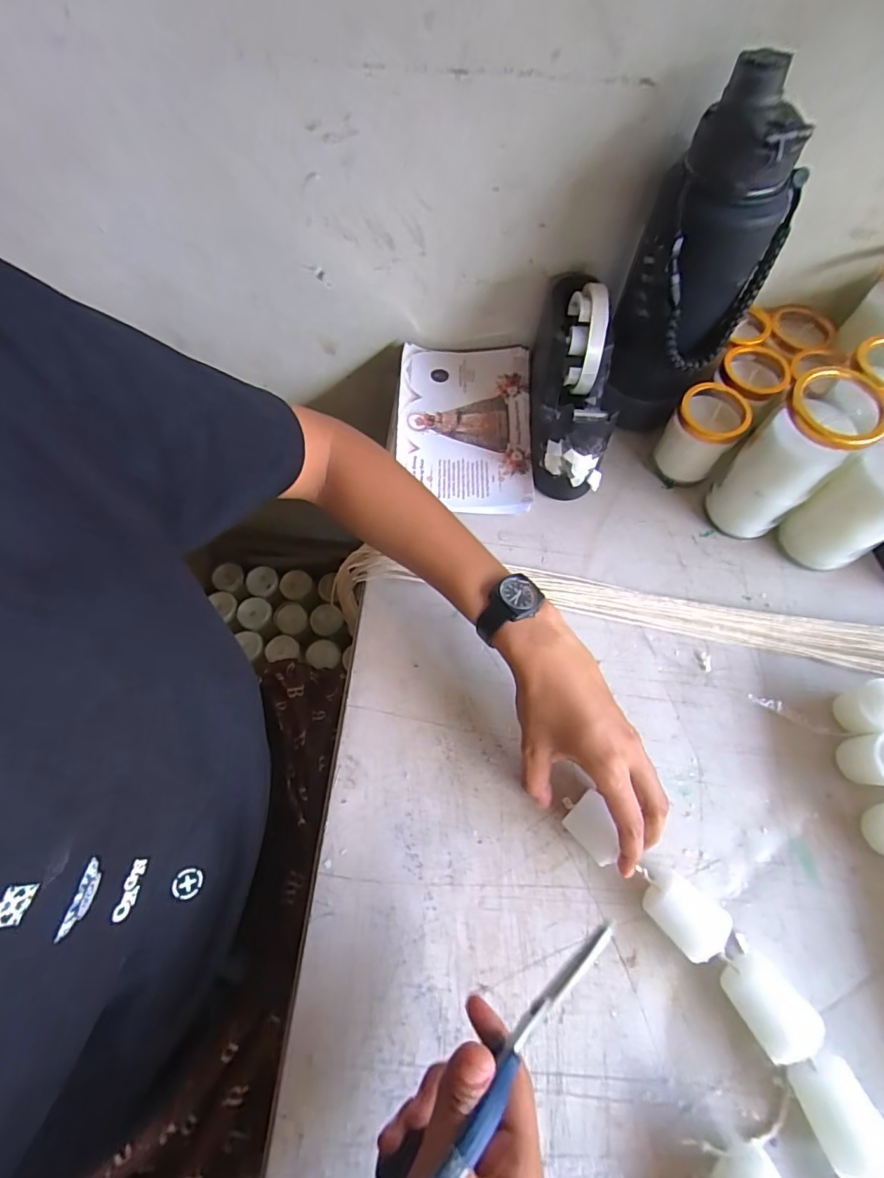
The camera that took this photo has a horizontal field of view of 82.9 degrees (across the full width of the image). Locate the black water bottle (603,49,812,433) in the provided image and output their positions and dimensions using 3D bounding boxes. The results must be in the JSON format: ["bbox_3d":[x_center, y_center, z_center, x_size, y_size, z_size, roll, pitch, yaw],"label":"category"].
[{"bbox_3d":[0.203,-0.245,0.411,0.101,0.224,0.089,20,66,8],"label":"black water bottle"}]

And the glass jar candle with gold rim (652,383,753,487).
[{"bbox_3d":[0.242,-0.144,0.475,0.057,0.084,0.060,0,65,-1],"label":"glass jar candle with gold rim"}]

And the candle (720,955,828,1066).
[{"bbox_3d":[0.209,0.260,0.314,0.049,0.037,0.055,-24,68,-12],"label":"candle"}]

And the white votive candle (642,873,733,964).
[{"bbox_3d":[0.163,0.219,0.337,0.047,0.032,0.036,42,71,17],"label":"white votive candle"}]

